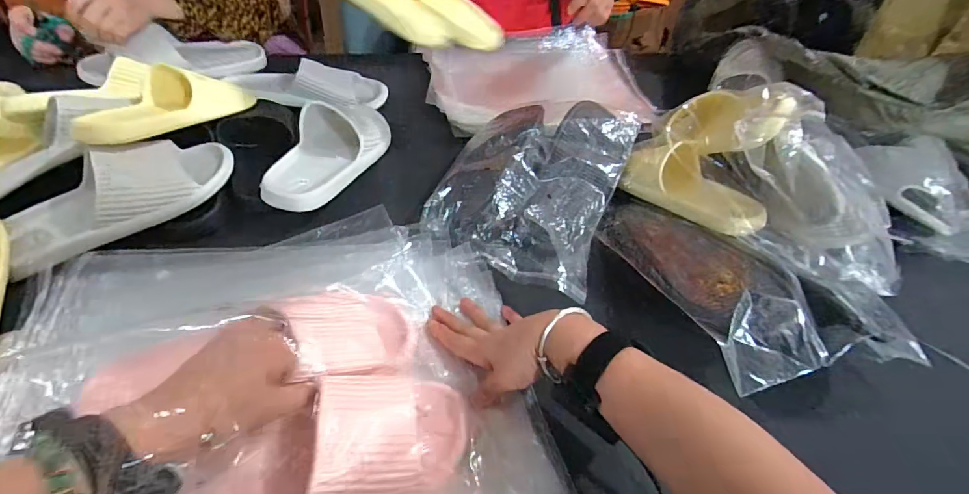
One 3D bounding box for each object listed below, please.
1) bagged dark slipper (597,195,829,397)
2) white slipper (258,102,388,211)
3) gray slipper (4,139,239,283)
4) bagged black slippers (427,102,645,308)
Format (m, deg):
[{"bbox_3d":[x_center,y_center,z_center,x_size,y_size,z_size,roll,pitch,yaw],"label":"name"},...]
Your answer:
[{"bbox_3d":[0.244,0.021,0.493,0.121,0.047,0.304,-5,32,-11],"label":"bagged dark slipper"},{"bbox_3d":[-0.225,-0.156,0.631,0.104,0.063,0.265,17,48,9],"label":"white slipper"},{"bbox_3d":[-0.439,-0.063,0.515,0.108,0.072,0.257,36,53,25],"label":"gray slipper"},{"bbox_3d":[0.069,-0.097,0.583,0.216,0.070,0.322,20,48,12],"label":"bagged black slippers"}]

